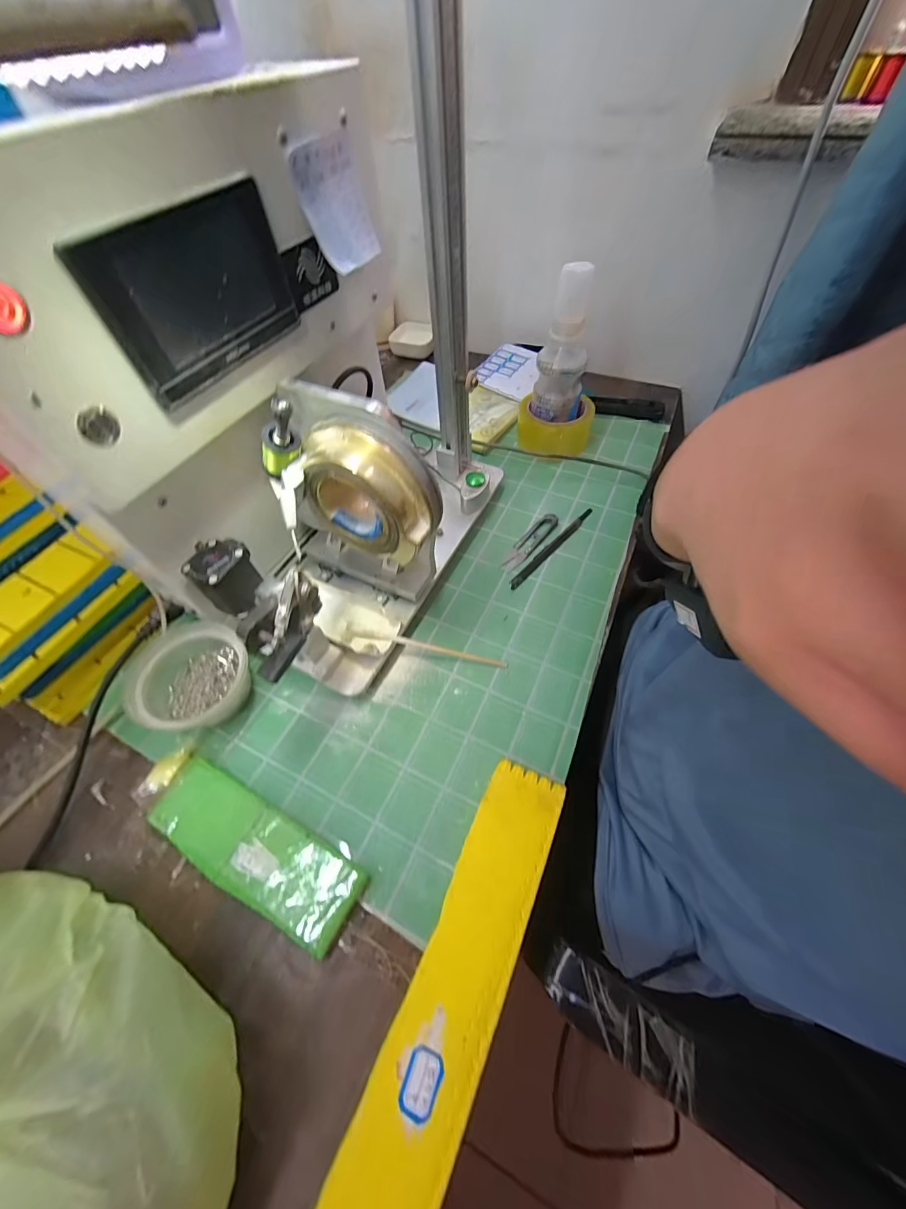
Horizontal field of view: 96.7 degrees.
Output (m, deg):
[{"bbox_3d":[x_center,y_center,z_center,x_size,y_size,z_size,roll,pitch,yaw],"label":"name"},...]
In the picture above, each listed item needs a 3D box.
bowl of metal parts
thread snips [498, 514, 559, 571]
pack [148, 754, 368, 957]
[{"bbox_3d":[-0.240,0.070,0.377,0.096,0.054,0.102,-2,55,2],"label":"bowl of metal parts"},{"bbox_3d":[0.092,-0.076,0.484,0.024,0.009,0.101,35,64,24],"label":"thread snips"},{"bbox_3d":[-0.157,0.187,0.313,0.185,0.015,0.057,23,60,18],"label":"pack"}]

